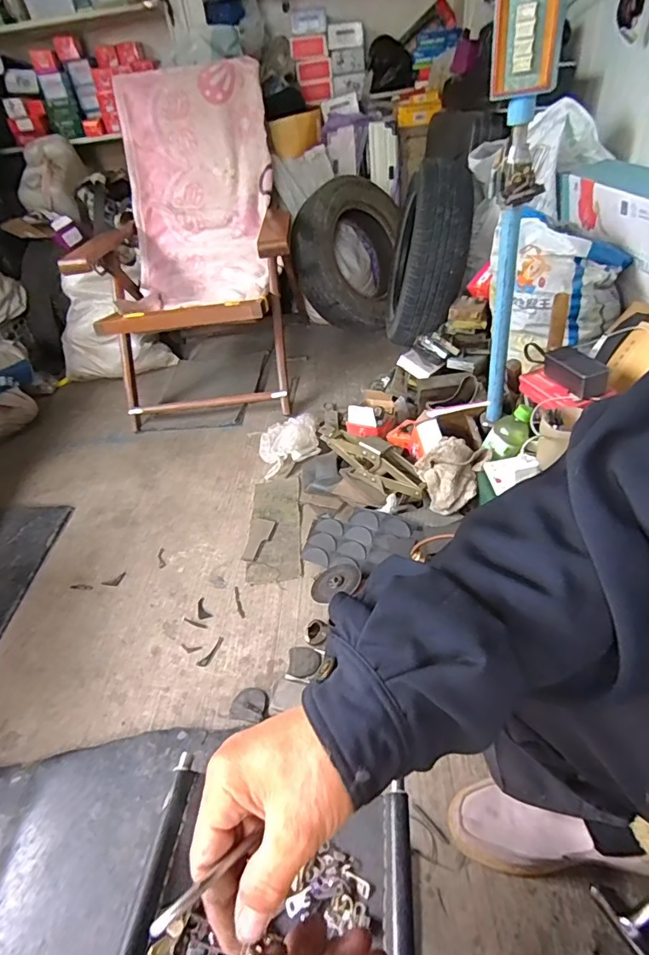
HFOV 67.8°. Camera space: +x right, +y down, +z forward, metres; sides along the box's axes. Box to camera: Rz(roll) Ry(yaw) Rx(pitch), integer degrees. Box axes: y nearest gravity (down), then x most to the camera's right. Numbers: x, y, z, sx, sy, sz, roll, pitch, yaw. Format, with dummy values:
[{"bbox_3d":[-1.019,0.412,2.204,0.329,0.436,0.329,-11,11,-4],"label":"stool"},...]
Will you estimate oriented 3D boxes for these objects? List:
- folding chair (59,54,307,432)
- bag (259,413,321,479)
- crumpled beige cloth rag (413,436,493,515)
[{"bbox_3d":[-0.383,-0.653,1.406,0.584,0.783,0.531,-8,39,-4],"label":"folding chair"},{"bbox_3d":[-0.092,-0.091,1.255,0.155,0.098,0.146,-8,39,-3],"label":"bag"},{"bbox_3d":[0.244,-0.003,0.926,0.135,0.119,0.084,2,40,13],"label":"crumpled beige cloth rag"}]

